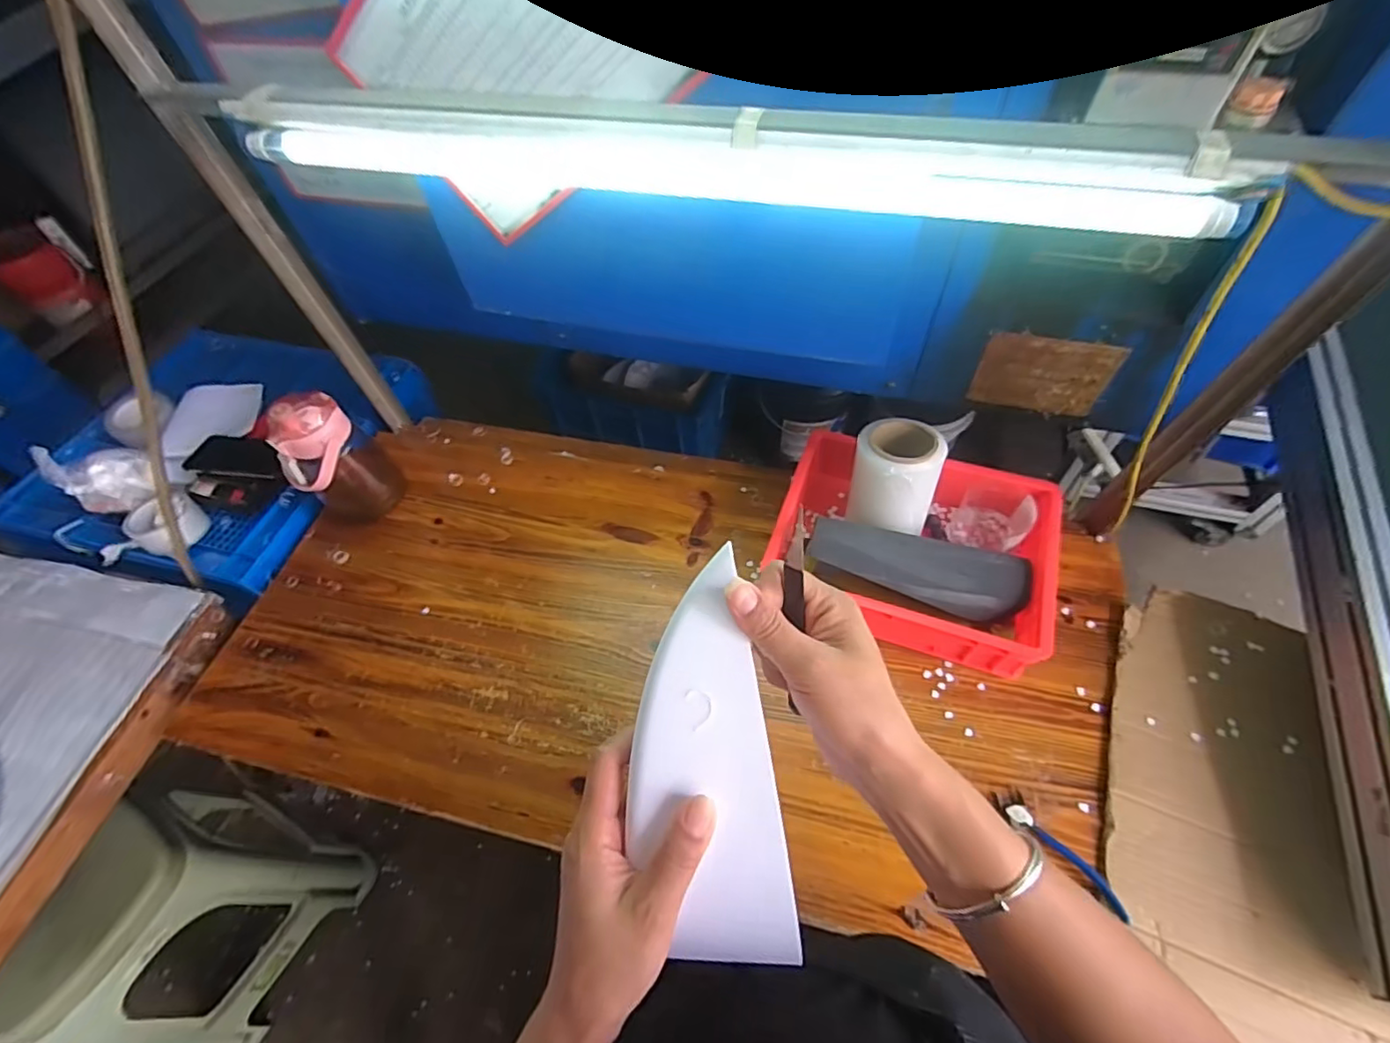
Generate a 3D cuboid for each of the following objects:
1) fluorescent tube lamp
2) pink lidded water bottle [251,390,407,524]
[{"bbox_3d":[-0.021,-0.329,0.519,0.892,0.055,0.056,12,58,12],"label":"fluorescent tube lamp"},{"bbox_3d":[-0.535,-0.096,0.869,0.121,0.189,0.096,-38,62,-19],"label":"pink lidded water bottle"}]

